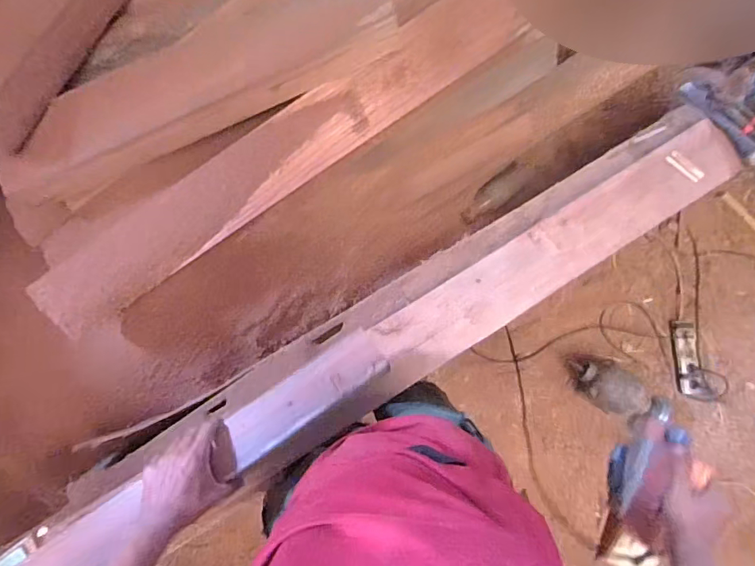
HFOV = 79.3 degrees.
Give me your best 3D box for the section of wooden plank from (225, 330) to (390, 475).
[{"bbox_3d":[-0.102,0.165,0.661,0.242,0.022,0.074,-34,91,-7],"label":"section of wooden plank"}]

